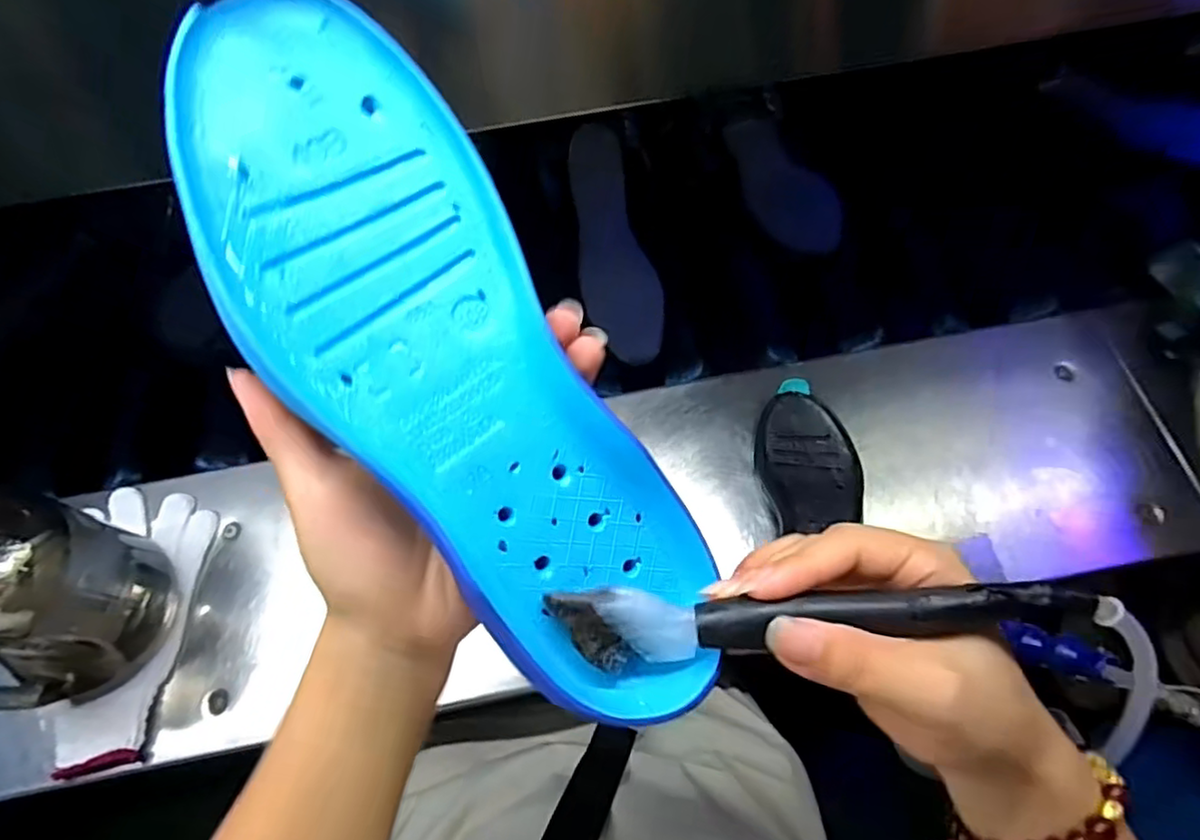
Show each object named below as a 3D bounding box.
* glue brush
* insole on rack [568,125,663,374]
[{"bbox_3d":[0.074,0.068,0.219,0.176,0.028,0.023,-5,69,7],"label":"glue brush"},{"bbox_3d":[0.011,-0.185,0.674,0.076,0.023,0.254,-11,84,-5],"label":"insole on rack"}]

